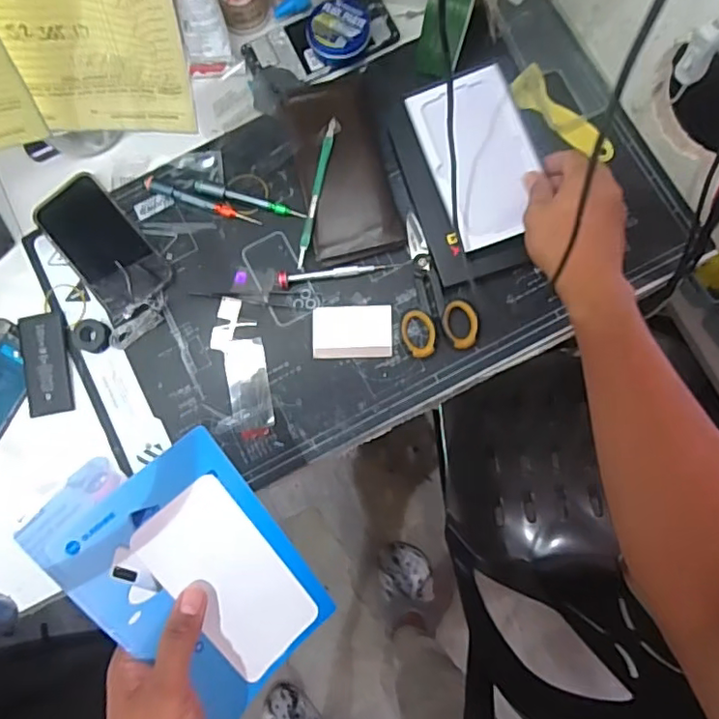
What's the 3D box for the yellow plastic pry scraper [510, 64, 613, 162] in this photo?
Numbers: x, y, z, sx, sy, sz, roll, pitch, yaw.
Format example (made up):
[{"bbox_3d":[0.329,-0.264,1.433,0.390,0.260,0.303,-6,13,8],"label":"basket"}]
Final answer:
[{"bbox_3d":[0.203,-0.240,0.570,0.039,0.010,0.121,-43,82,-4],"label":"yellow plastic pry scraper"}]

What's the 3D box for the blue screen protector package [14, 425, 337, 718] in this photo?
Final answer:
[{"bbox_3d":[-0.109,0.144,0.392,0.120,0.017,0.196,-43,107,-22],"label":"blue screen protector package"}]

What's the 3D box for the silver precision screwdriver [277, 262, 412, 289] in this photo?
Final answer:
[{"bbox_3d":[-0.015,-0.082,0.551,0.126,0.016,0.015,-6,82,2],"label":"silver precision screwdriver"}]

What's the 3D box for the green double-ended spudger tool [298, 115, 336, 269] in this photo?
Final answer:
[{"bbox_3d":[-0.042,-0.161,0.553,0.010,0.014,0.145,13,83,5],"label":"green double-ended spudger tool"}]

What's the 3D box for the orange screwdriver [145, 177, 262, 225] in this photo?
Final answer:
[{"bbox_3d":[-0.157,-0.157,0.575,0.123,0.007,0.012,20,83,5],"label":"orange screwdriver"}]

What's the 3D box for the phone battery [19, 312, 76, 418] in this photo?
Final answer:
[{"bbox_3d":[-0.305,0.003,0.562,0.047,0.009,0.098,-10,81,1],"label":"phone battery"}]

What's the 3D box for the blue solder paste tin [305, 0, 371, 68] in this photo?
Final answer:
[{"bbox_3d":[-0.022,-0.331,0.579,0.062,0.027,0.061,0,82,3],"label":"blue solder paste tin"}]

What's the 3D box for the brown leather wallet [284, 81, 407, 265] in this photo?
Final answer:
[{"bbox_3d":[-0.016,-0.187,0.559,0.084,0.025,0.177,-13,81,1],"label":"brown leather wallet"}]

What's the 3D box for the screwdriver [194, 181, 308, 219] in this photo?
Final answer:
[{"bbox_3d":[-0.107,-0.157,0.569,0.118,0.010,0.012,17,83,5],"label":"screwdriver"}]

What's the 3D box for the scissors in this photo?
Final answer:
[{"bbox_3d":[0.069,-0.072,0.544,0.066,0.011,0.132,-8,81,2],"label":"scissors"}]

